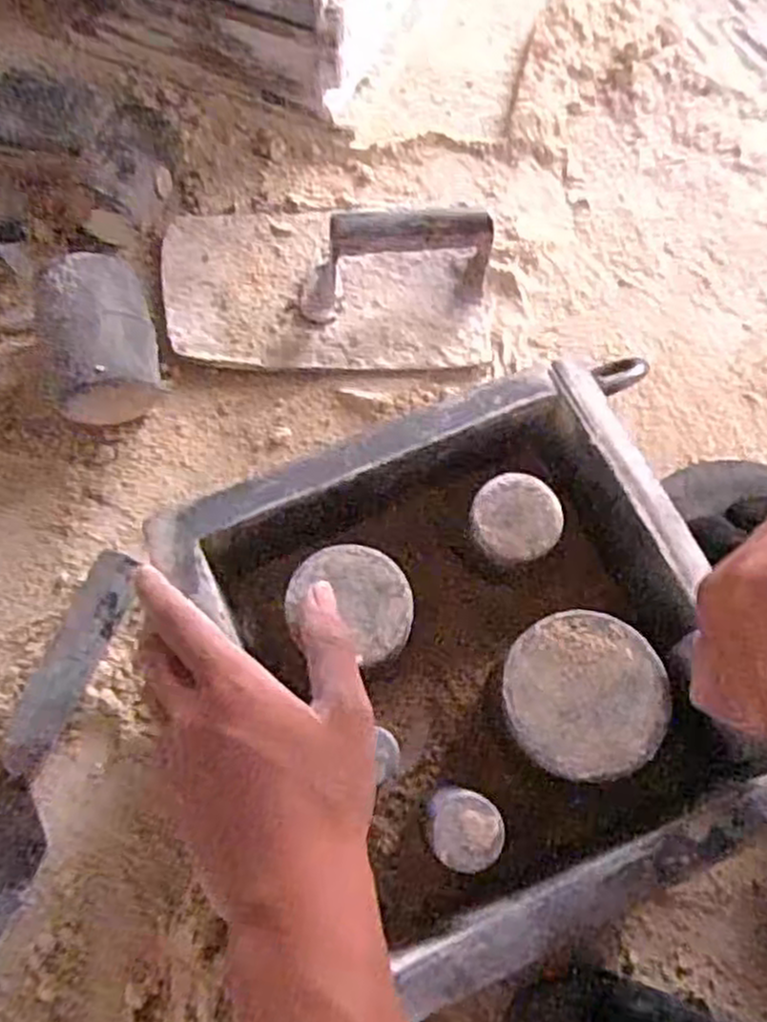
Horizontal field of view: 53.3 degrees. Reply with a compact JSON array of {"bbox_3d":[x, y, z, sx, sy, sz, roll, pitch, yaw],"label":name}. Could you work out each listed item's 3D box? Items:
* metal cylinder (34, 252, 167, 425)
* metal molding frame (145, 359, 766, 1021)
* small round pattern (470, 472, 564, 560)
[{"bbox_3d":[-0.177,-0.103,0.490,0.066,0.076,0.100,-16,68,-5],"label":"metal cylinder"},{"bbox_3d":[0.044,0.072,0.379,0.226,0.072,0.235,-24,73,-10],"label":"metal molding frame"},{"bbox_3d":[0.065,0.003,0.372,0.042,0.008,0.041,2,67,2],"label":"small round pattern"}]

